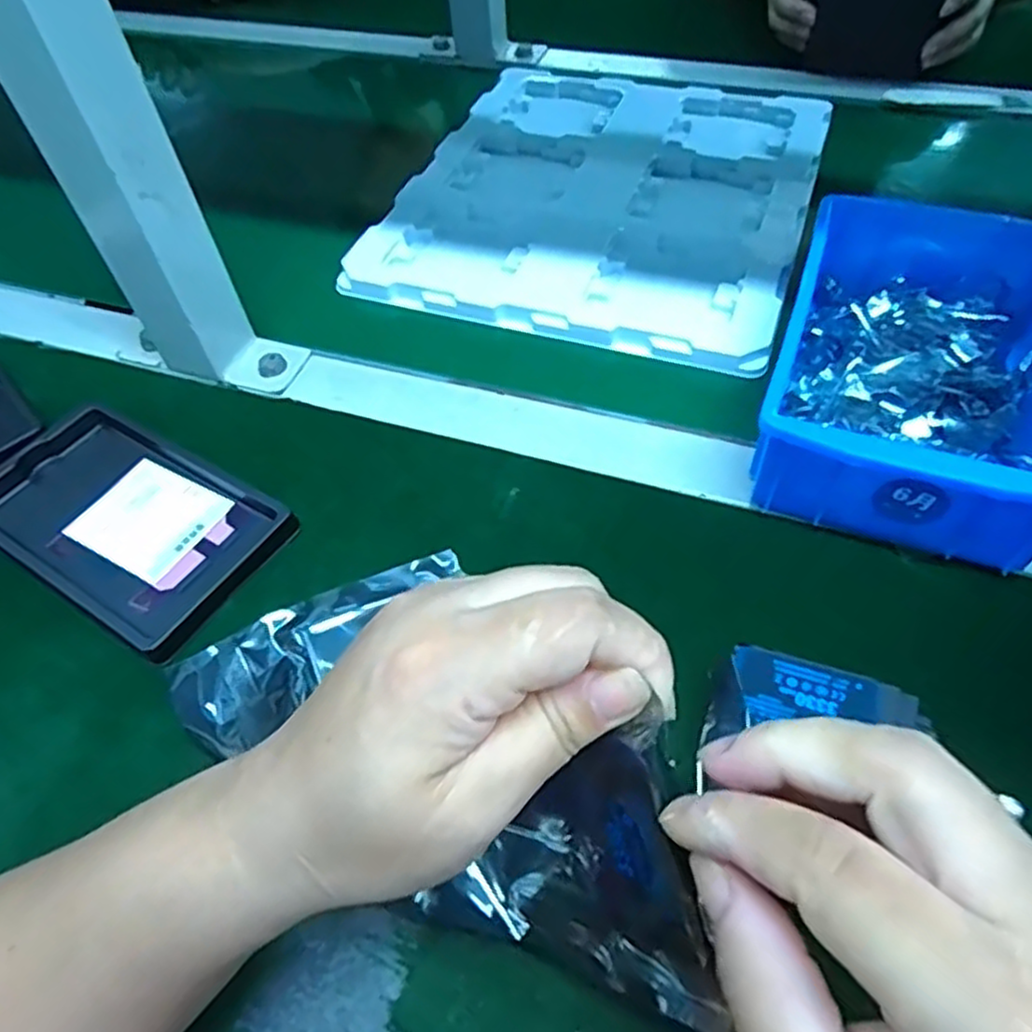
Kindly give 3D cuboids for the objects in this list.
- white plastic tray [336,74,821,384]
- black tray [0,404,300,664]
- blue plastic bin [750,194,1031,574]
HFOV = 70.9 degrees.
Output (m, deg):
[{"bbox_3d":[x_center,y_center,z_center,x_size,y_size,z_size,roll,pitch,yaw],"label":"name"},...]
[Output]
[{"bbox_3d":[0.067,-0.240,0.524,0.275,0.014,0.318,15,56,15],"label":"white plastic tray"},{"bbox_3d":[-0.195,-0.001,0.364,0.161,0.012,0.094,26,60,22],"label":"black tray"},{"bbox_3d":[0.202,-0.078,0.362,0.128,0.062,0.199,17,56,16],"label":"blue plastic bin"}]

